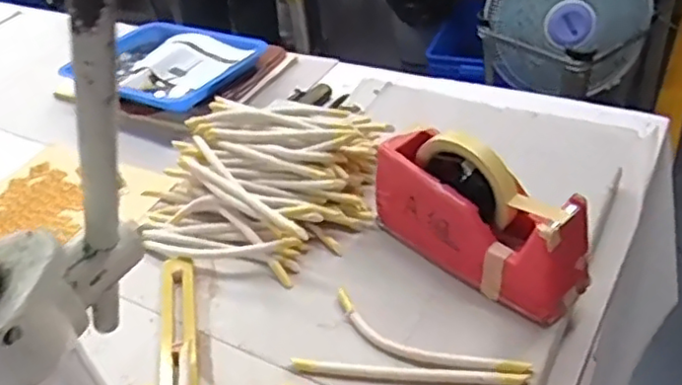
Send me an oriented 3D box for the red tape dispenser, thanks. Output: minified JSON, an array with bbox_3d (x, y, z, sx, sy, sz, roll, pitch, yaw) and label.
[{"bbox_3d":[0.117,0.014,0.575,0.206,0.120,0.063,28,50,36],"label":"red tape dispenser"}]

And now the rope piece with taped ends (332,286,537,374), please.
[{"bbox_3d":[0.065,0.123,0.532,0.176,0.010,0.040,16,45,27],"label":"rope piece with taped ends"}]

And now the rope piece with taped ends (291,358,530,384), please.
[{"bbox_3d":[0.053,0.145,0.511,0.184,0.009,0.018,1,40,11],"label":"rope piece with taped ends"}]

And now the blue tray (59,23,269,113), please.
[{"bbox_3d":[-0.287,-0.208,1.040,0.269,0.034,0.214,18,45,28],"label":"blue tray"}]

